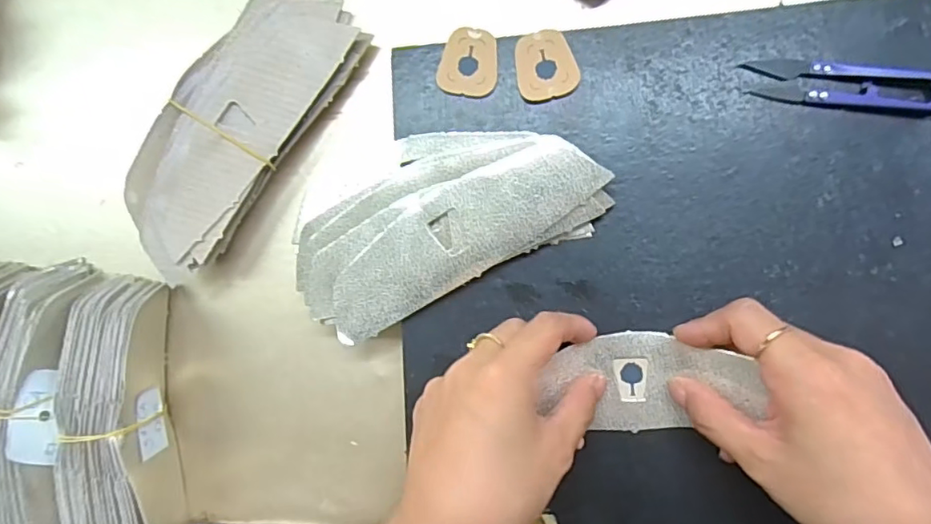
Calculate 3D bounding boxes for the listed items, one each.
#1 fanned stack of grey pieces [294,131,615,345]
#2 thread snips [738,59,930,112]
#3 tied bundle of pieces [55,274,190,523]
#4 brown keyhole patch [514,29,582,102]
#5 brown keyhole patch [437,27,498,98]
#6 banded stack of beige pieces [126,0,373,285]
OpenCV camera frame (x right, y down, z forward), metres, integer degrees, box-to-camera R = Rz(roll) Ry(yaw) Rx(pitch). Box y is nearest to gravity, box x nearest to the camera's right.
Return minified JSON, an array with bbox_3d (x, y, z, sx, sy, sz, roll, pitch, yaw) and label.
[{"bbox_3d":[-0.019,-0.031,0.314,0.173,0.020,0.100,-25,84,6],"label":"fanned stack of grey pieces"},{"bbox_3d":[0.198,-0.093,0.291,0.096,0.011,0.023,7,88,8],"label":"thread snips"},{"bbox_3d":[-0.206,0.095,0.338,0.049,0.053,0.172,-9,86,8],"label":"tied bundle of pieces"},{"bbox_3d":[0.045,-0.110,0.316,0.033,0.004,0.037,-11,86,7],"label":"brown keyhole patch"},{"bbox_3d":[0.002,-0.114,0.322,0.033,0.004,0.038,9,89,8],"label":"brown keyhole patch"},{"bbox_3d":[-0.140,-0.083,0.349,0.072,0.034,0.187,36,92,8],"label":"banded stack of beige pieces"}]

